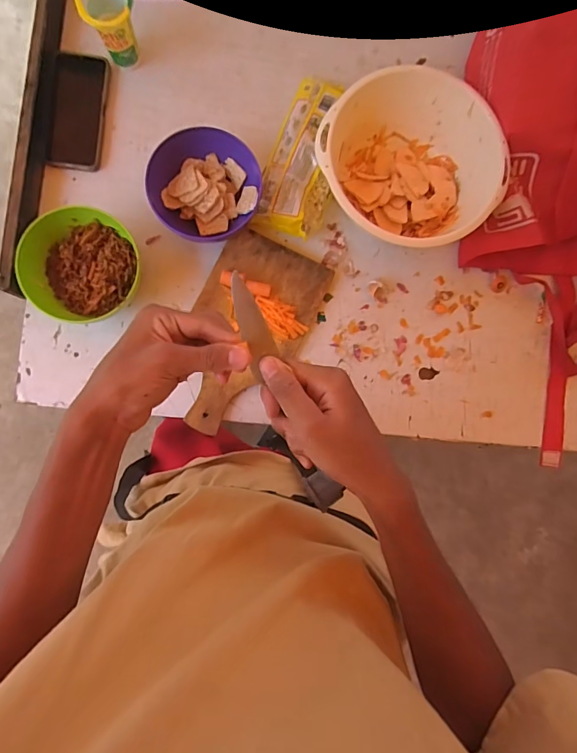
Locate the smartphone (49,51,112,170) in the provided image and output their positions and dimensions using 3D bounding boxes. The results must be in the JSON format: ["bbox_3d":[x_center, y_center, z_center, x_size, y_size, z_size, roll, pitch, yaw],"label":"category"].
[{"bbox_3d":[-0.307,-0.386,0.617,0.076,0.012,0.165,7,92,-3],"label":"smartphone"}]

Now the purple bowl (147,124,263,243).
[{"bbox_3d":[-0.117,-0.263,0.595,0.142,0.076,0.139,0,87,-4],"label":"purple bowl"}]

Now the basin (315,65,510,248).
[{"bbox_3d":[0.170,-0.291,0.609,0.237,0.114,0.223,0,87,-4],"label":"basin"}]

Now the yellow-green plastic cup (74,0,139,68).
[{"bbox_3d":[-0.243,-0.487,0.592,0.070,0.097,0.061,-19,88,-5],"label":"yellow-green plastic cup"}]

